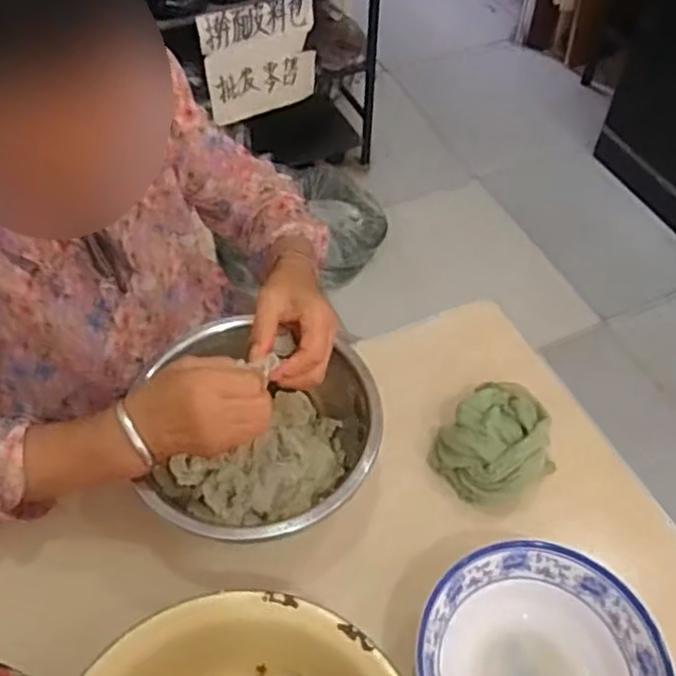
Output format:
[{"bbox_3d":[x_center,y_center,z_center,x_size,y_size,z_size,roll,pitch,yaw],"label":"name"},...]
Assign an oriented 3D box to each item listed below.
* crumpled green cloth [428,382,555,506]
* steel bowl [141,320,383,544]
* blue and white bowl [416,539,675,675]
[{"bbox_3d":[0.163,0.107,0.725,0.125,0.057,0.108,-33,61,-23],"label":"crumpled green cloth"},{"bbox_3d":[-0.065,0.093,0.693,0.216,0.103,0.192,30,58,20],"label":"steel bowl"},{"bbox_3d":[0.161,0.275,0.583,0.187,0.080,0.190,0,53,-1],"label":"blue and white bowl"}]

